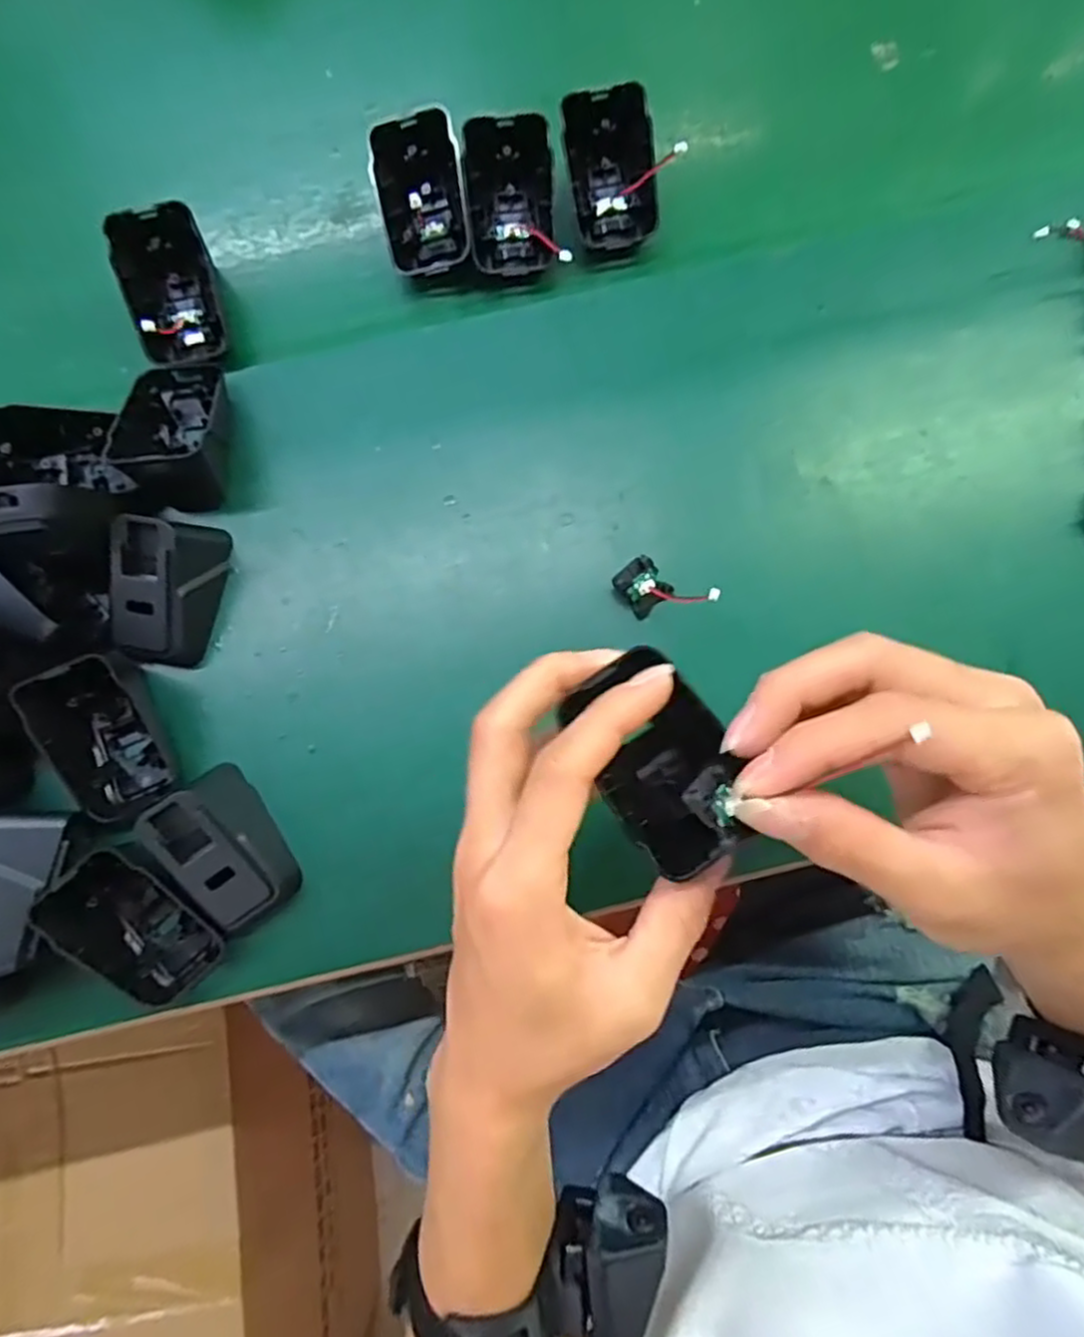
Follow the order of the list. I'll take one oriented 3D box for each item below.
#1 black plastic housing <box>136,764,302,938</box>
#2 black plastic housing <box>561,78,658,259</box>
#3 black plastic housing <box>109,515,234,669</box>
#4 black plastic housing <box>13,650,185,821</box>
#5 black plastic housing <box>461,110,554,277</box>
[{"bbox_3d":[-0.137,0.077,0.303,0.037,0.037,0.067,-32,81,-5],"label":"black plastic housing"},{"bbox_3d":[0.035,-0.249,0.358,0.043,0.025,0.072,-9,114,-4],"label":"black plastic housing"},{"bbox_3d":[-0.173,-0.037,0.321,0.040,0.039,0.067,10,80,2],"label":"black plastic housing"},{"bbox_3d":[-0.189,0.031,0.310,0.042,0.044,0.061,-27,81,-4],"label":"black plastic housing"},{"bbox_3d":[-0.016,-0.236,0.356,0.042,0.036,0.063,-3,80,0],"label":"black plastic housing"}]

